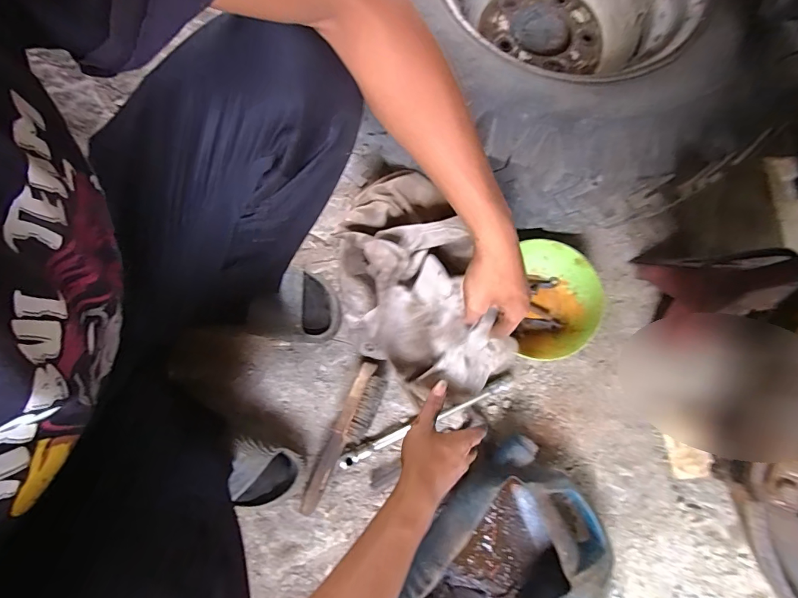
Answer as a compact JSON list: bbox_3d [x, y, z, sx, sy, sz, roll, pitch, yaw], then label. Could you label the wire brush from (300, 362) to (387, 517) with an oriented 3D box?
[{"bbox_3d":[-0.084,0.220,0.655,0.054,0.040,0.234,25,76,0],"label":"wire brush"}]

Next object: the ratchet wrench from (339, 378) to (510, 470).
[{"bbox_3d":[0.049,0.195,0.668,0.305,0.027,0.022,-23,76,-7],"label":"ratchet wrench"}]

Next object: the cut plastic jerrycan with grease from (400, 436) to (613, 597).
[{"bbox_3d":[0.157,0.389,0.603,0.231,0.091,0.299,40,77,9],"label":"cut plastic jerrycan with grease"}]

